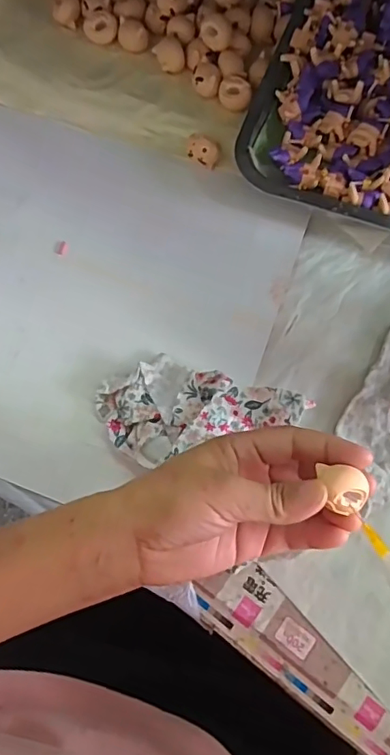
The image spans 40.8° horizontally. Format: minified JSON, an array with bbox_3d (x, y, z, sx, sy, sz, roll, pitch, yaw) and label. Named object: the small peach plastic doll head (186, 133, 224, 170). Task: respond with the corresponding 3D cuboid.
[{"bbox_3d":[0.008,-0.193,0.441,0.028,0.013,0.023,28,75,8],"label":"small peach plastic doll head"}]

